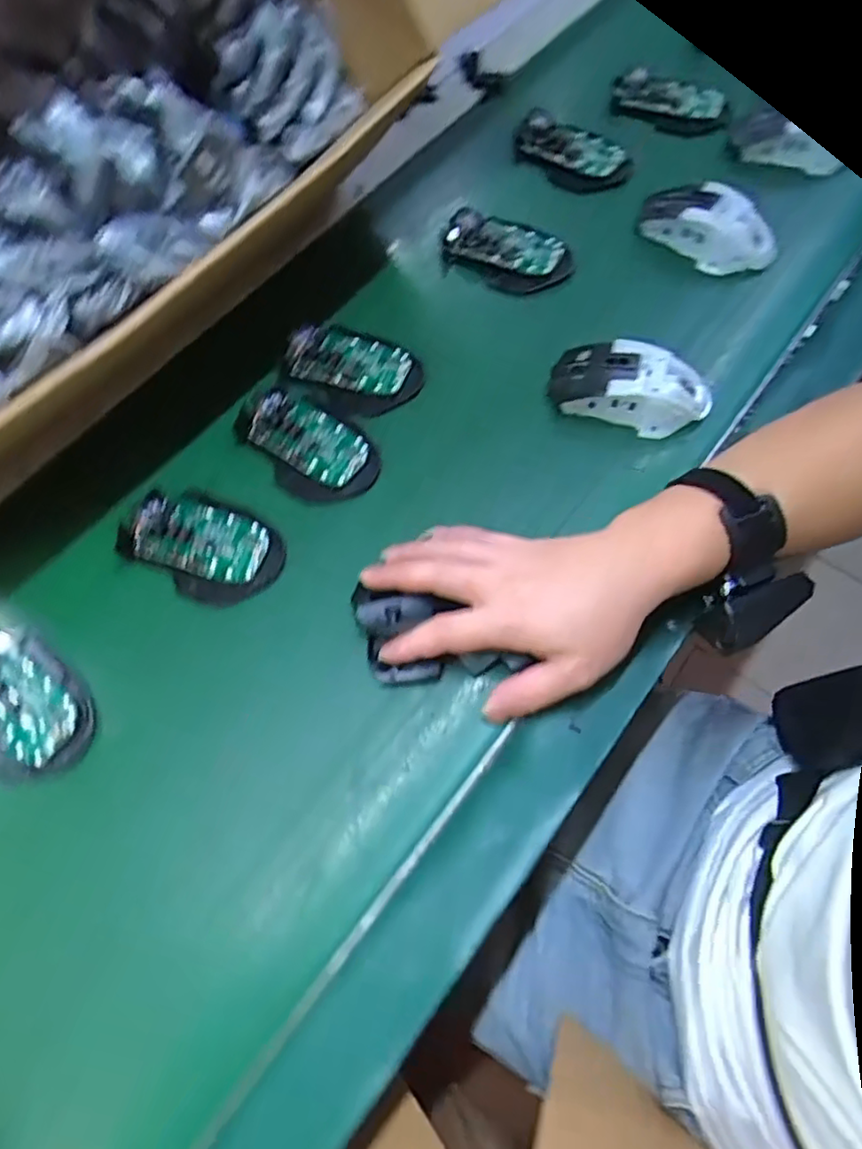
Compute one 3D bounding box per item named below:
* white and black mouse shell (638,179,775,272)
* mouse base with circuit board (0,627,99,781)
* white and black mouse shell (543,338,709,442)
[{"bbox_3d":[0.234,-0.295,0.549,0.116,0.035,0.060,26,69,13],"label":"white and black mouse shell"},{"bbox_3d":[-0.266,0.078,0.410,0.071,0.021,0.113,-41,70,-15],"label":"mouse base with circuit board"},{"bbox_3d":[0.151,-0.141,0.490,0.121,0.045,0.063,8,66,6],"label":"white and black mouse shell"}]

